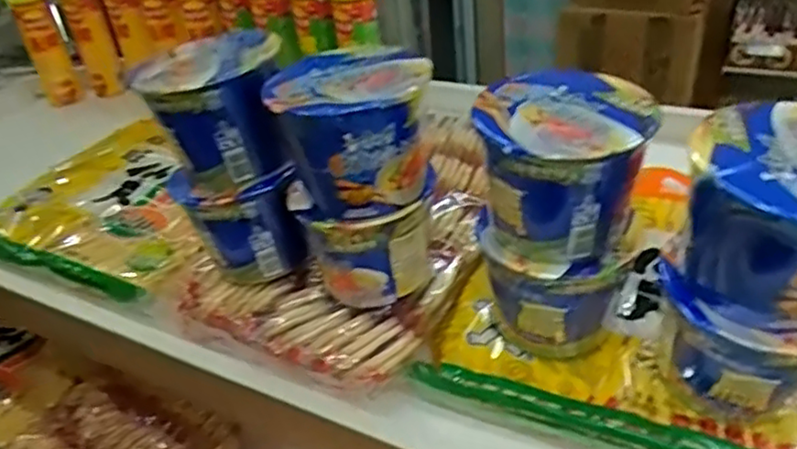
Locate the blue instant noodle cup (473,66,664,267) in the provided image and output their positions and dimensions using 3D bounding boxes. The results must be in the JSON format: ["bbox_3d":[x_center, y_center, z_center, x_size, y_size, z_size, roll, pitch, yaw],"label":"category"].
[{"bbox_3d":[0.125,-0.039,0.510,0.118,0.114,0.116,-5,34,3],"label":"blue instant noodle cup"}]

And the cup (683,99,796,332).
[{"bbox_3d":[0.257,-0.002,0.438,0.123,0.112,0.132,-5,34,3],"label":"cup"}]

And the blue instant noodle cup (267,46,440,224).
[{"bbox_3d":[-0.038,-0.075,0.561,0.128,0.113,0.126,-8,34,-1],"label":"blue instant noodle cup"}]

